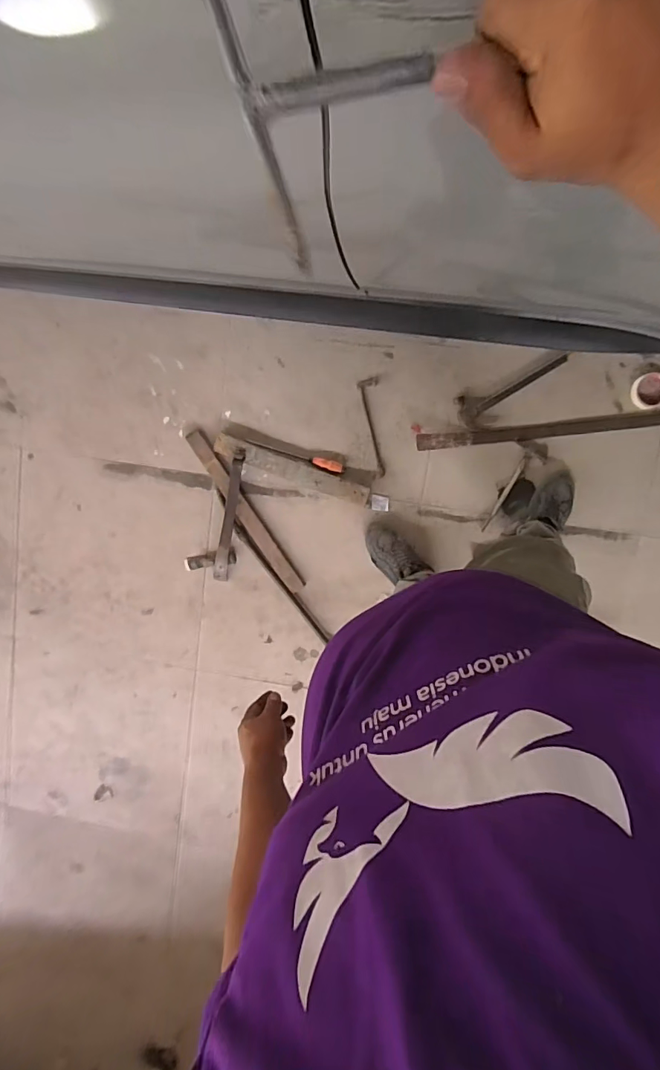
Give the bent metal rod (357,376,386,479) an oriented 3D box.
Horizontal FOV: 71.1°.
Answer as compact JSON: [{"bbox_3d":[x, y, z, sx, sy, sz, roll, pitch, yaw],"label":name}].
[{"bbox_3d":[0.120,-0.298,1.292,0.054,0.021,0.275,-6,95,4],"label":"bent metal rod"}]

